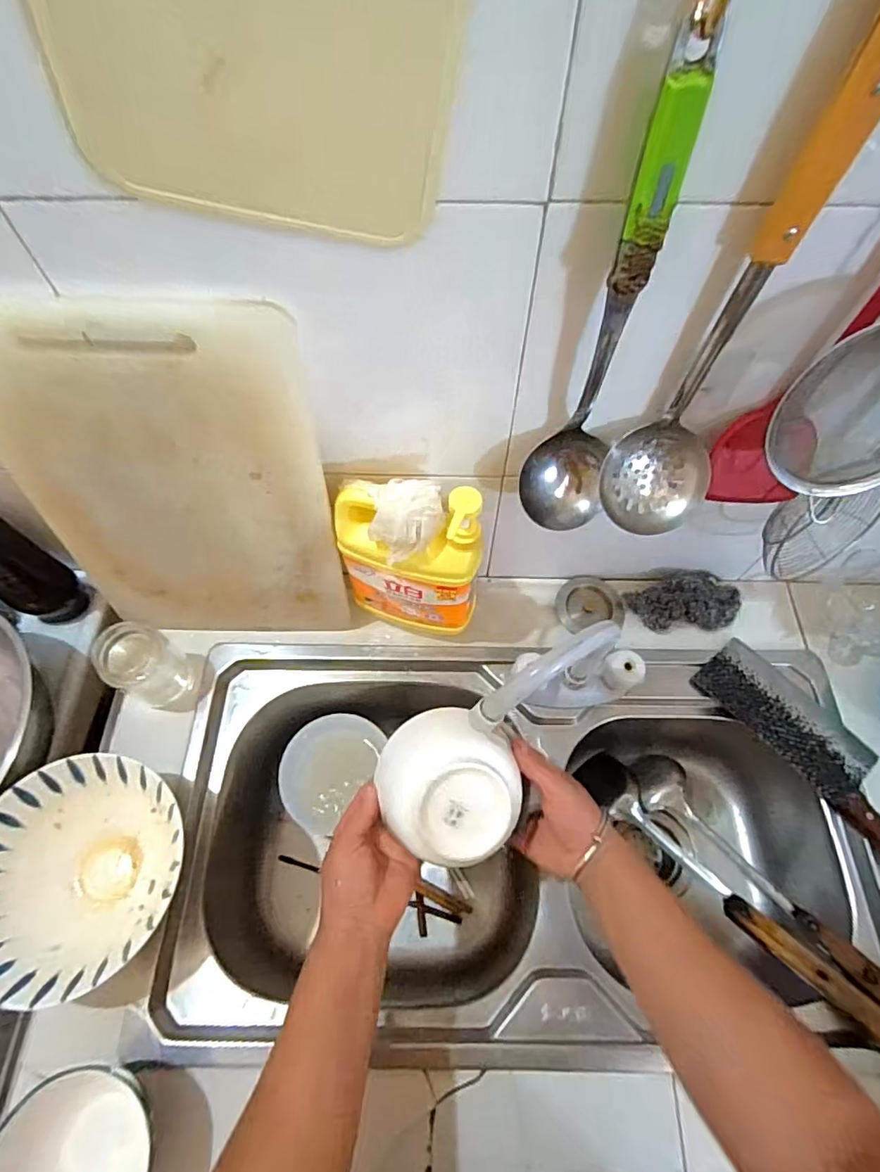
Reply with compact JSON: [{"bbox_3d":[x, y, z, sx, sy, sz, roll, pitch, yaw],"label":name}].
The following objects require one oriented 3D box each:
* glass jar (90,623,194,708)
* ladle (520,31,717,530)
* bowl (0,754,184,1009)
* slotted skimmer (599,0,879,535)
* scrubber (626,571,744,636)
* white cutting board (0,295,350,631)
[{"bbox_3d":[-0.330,0.089,0.606,0.060,0.107,0.066,1,62,-2],"label":"glass jar"},{"bbox_3d":[0.117,-0.155,0.378,0.069,0.318,0.059,25,64,11],"label":"ladle"},{"bbox_3d":[-0.337,0.274,0.523,0.190,0.090,0.190,1,62,-2],"label":"bowl"},{"bbox_3d":[0.194,-0.154,0.367,0.086,0.346,0.075,30,65,13],"label":"slotted skimmer"},{"bbox_3d":[0.309,0.019,0.677,0.141,0.040,0.072,-3,62,-4],"label":"scrubber"},{"bbox_3d":[-0.243,-0.078,0.520,0.271,0.384,0.023,2,52,-2],"label":"white cutting board"}]

